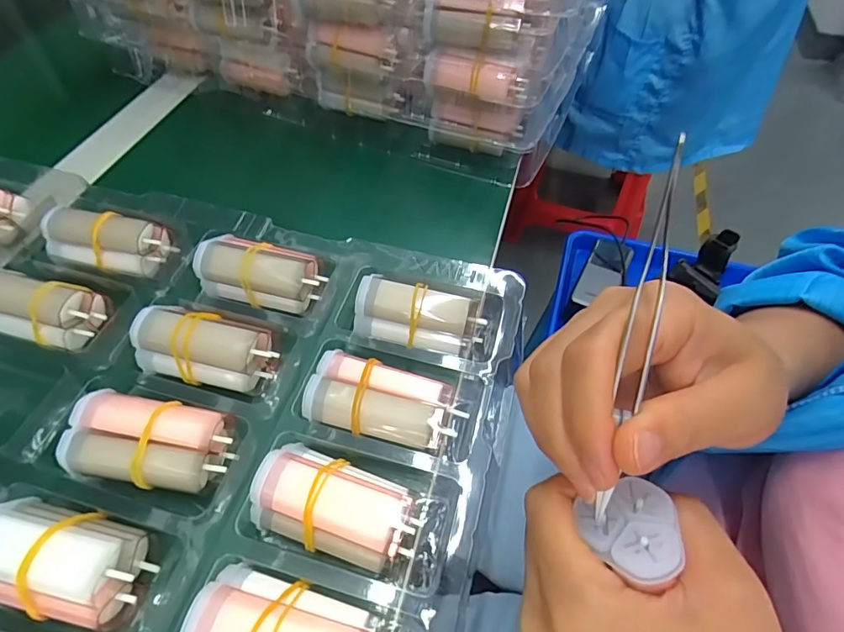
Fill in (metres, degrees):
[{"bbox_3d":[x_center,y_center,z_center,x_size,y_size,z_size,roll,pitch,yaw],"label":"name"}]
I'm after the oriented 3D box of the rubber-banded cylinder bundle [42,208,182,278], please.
[{"bbox_3d":[-0.186,-0.044,0.284,0.067,0.026,0.033,5,54,2],"label":"rubber-banded cylinder bundle"}]

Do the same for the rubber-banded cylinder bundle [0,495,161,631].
[{"bbox_3d":[-0.142,0.095,0.186,0.070,0.026,0.035,7,54,4],"label":"rubber-banded cylinder bundle"}]

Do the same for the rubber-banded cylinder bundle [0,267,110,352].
[{"bbox_3d":[-0.208,-0.006,0.257,0.065,0.026,0.035,13,55,8],"label":"rubber-banded cylinder bundle"}]

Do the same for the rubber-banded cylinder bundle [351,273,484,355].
[{"bbox_3d":[-0.002,-0.002,0.257,0.066,0.025,0.031,9,55,5],"label":"rubber-banded cylinder bundle"}]

